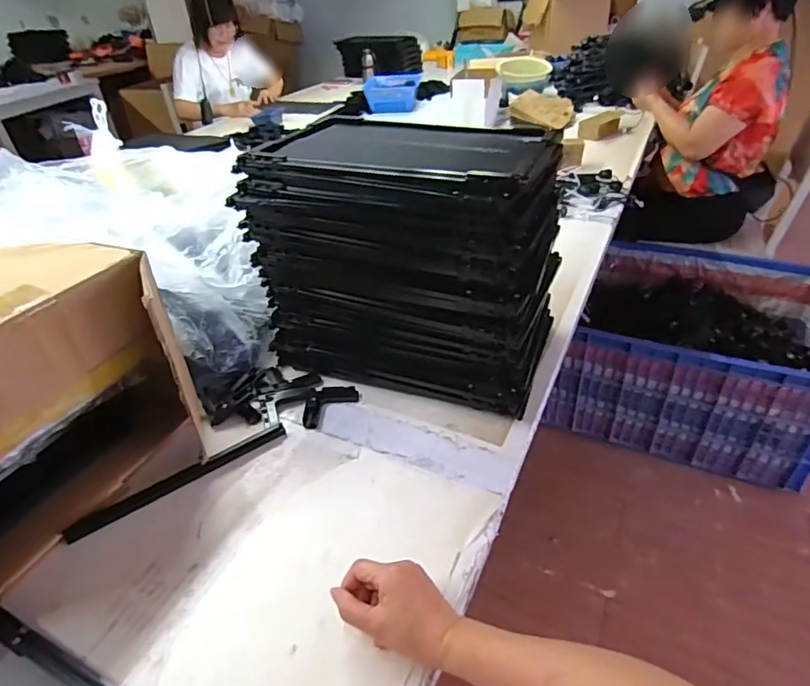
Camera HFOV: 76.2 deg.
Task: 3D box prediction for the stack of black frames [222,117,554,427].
[{"bbox_3d":[0.016,-0.145,0.801,0.422,0.326,0.286,13,39,20],"label":"stack of black frames"}]

